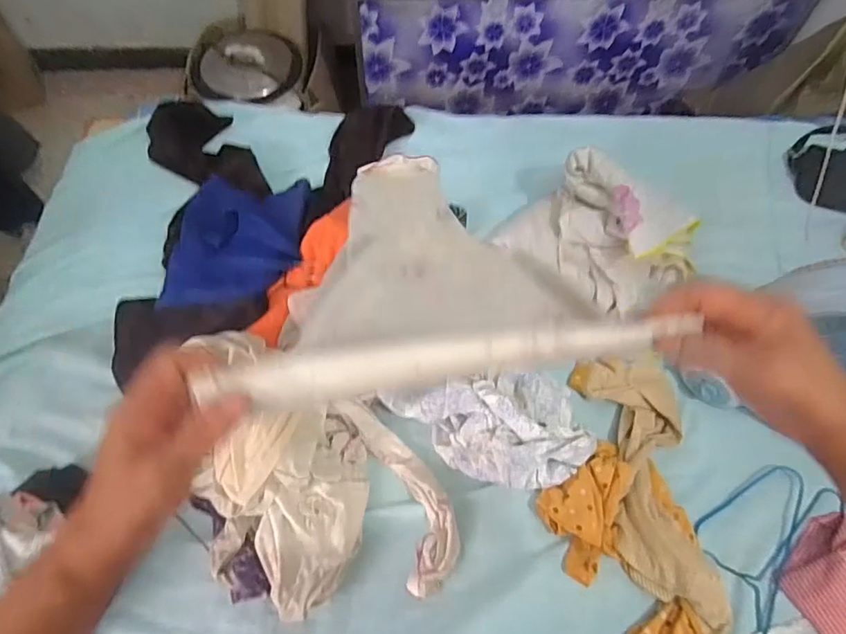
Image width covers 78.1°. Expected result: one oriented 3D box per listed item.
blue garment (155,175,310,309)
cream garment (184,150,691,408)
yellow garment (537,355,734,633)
[{"bbox_3d":[-0.344,-0.141,0.947,0.251,0.054,0.300,-2,61,-2],"label":"blue garment"},{"bbox_3d":[0.003,-0.081,0.531,0.266,0.046,0.533,-3,27,-1],"label":"cream garment"},{"bbox_3d":[0.300,0.263,0.795,0.230,0.070,0.444,2,61,0],"label":"yellow garment"}]

